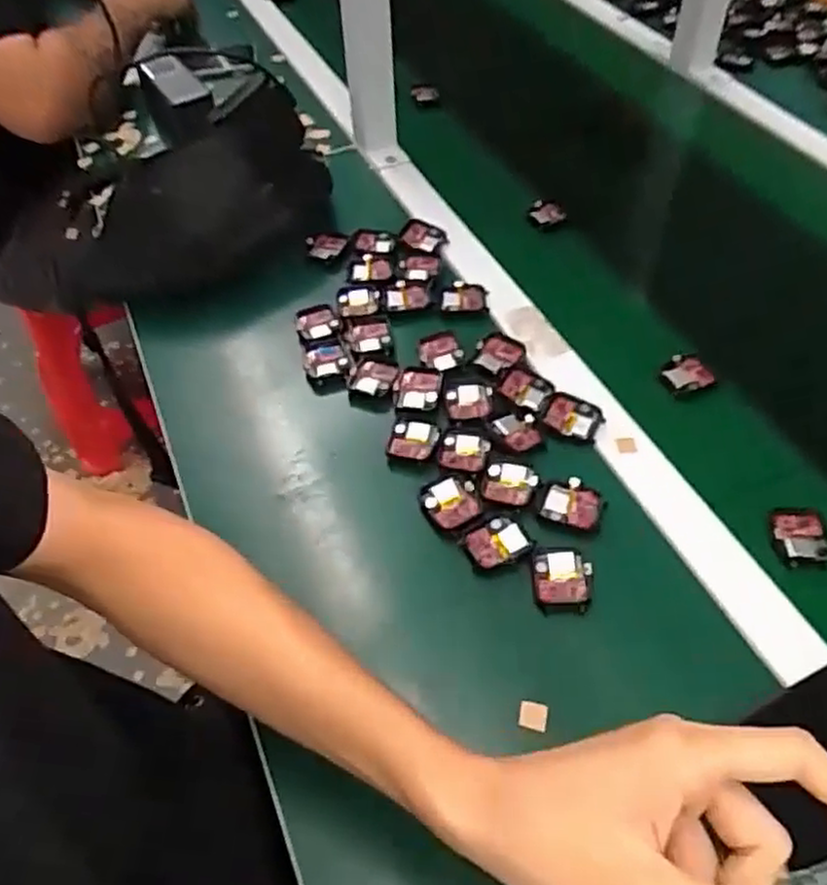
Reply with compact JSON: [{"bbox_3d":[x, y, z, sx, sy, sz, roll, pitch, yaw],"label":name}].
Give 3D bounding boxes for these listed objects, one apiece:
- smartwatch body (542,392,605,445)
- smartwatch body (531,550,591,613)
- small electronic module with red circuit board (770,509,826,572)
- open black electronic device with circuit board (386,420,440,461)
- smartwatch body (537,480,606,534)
[{"bbox_3d":[0.125,-0.021,0.573,0.044,0.004,0.037,22,54,19],"label":"smartwatch body"},{"bbox_3d":[0.098,0.090,0.486,0.037,0.005,0.043,0,50,2],"label":"smartwatch body"},{"bbox_3d":[0.265,0.066,0.504,0.033,0.011,0.046,-5,50,-2],"label":"small electronic module with red circuit board"},{"bbox_3d":[0.000,-0.003,0.566,0.036,0.004,0.037,10,51,10],"label":"open black electronic device with circuit board"},{"bbox_3d":[0.112,0.043,0.520,0.043,0.007,0.035,15,52,14],"label":"smartwatch body"}]

